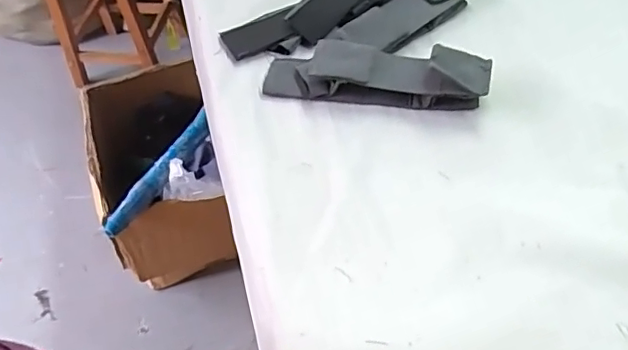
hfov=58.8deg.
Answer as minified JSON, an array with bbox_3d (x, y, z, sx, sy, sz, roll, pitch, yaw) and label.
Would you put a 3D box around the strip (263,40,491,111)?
[{"bbox_3d":[0.051,-0.087,0.482,0.187,0.036,0.047,6,52,10],"label":"strip"}]

